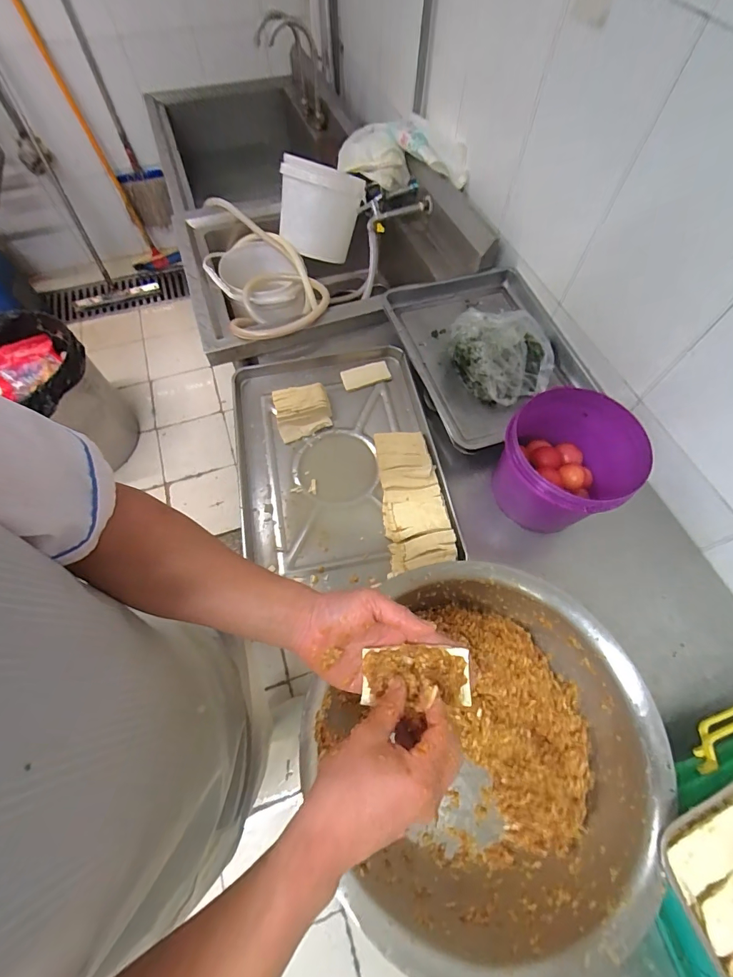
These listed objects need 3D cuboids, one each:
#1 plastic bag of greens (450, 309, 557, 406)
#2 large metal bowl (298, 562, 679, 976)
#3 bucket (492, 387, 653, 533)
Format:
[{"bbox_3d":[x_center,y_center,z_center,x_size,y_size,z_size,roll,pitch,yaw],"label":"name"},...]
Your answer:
[{"bbox_3d":[0.301,-0.295,0.908,0.236,0.121,0.175,18,65,8],"label":"plastic bag of greens"},{"bbox_3d":[0.166,0.372,0.591,0.432,0.157,0.465,1,64,-1],"label":"large metal bowl"},{"bbox_3d":[0.372,-0.047,0.759,0.231,0.190,0.226,1,64,-1],"label":"bucket"}]

